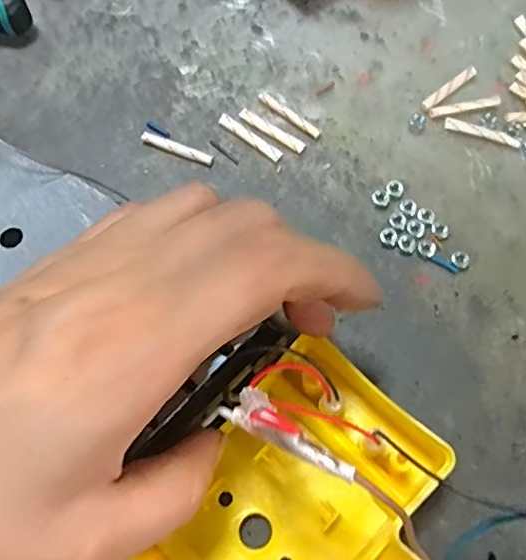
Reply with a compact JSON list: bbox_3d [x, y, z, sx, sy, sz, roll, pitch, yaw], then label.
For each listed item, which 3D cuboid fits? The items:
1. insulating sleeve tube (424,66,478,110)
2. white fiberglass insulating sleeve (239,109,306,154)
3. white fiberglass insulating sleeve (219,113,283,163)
[{"bbox_3d":[0.080,-0.082,0.236,0.030,0.004,0.005,-39,77,-12],"label":"insulating sleeve tube"},{"bbox_3d":[0.004,-0.062,0.228,0.030,0.004,0.005,32,75,8],"label":"white fiberglass insulating sleeve"},{"bbox_3d":[-0.005,-0.058,0.226,0.030,0.004,0.006,36,75,9],"label":"white fiberglass insulating sleeve"}]

